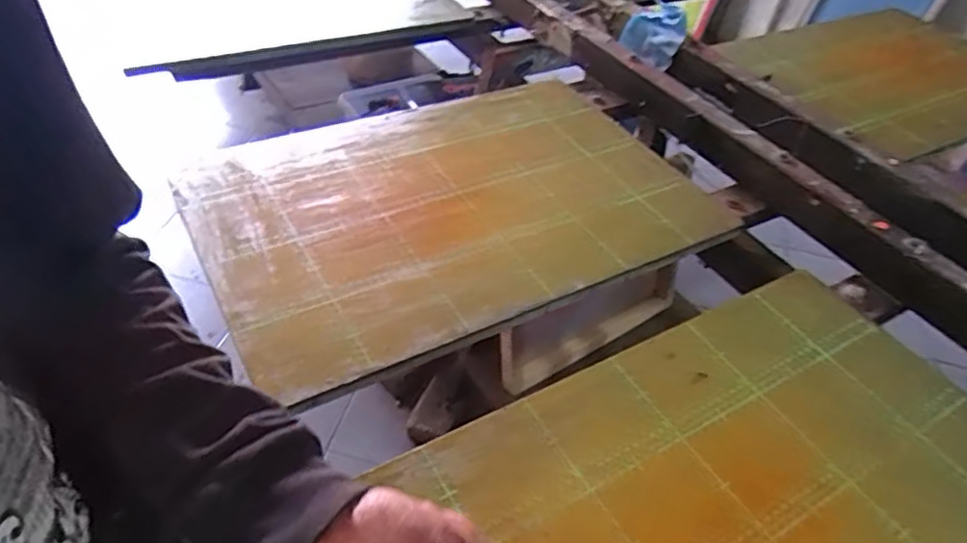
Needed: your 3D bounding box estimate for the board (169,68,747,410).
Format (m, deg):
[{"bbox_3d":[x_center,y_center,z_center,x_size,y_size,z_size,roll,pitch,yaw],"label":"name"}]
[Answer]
[{"bbox_3d":[-0.040,-0.103,0.772,0.575,0.011,0.420,-18,49,-23],"label":"board"}]

